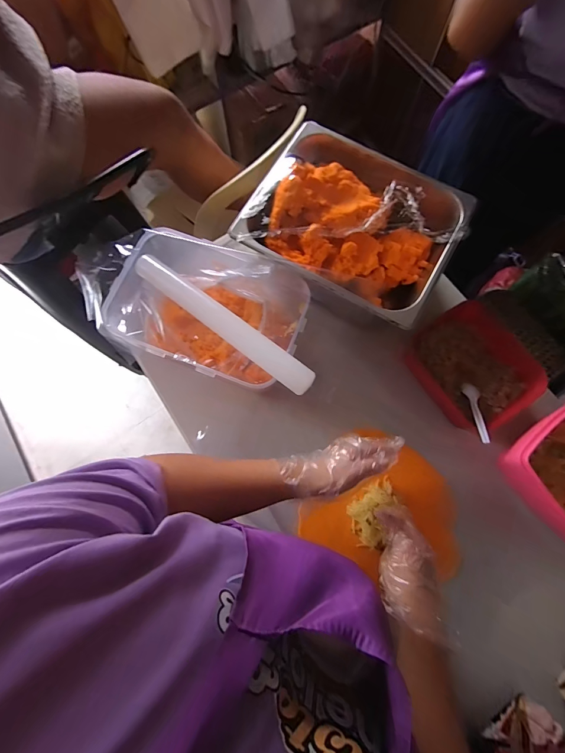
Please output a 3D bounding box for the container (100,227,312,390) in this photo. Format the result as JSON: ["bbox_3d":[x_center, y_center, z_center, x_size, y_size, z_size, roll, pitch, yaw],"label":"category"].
[{"bbox_3d":[-0.119,-0.106,0.552,0.299,0.087,0.201,23,77,6],"label":"container"}]

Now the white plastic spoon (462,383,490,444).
[{"bbox_3d":[0.322,0.058,0.542,0.029,0.010,0.133,15,41,4],"label":"white plastic spoon"}]

